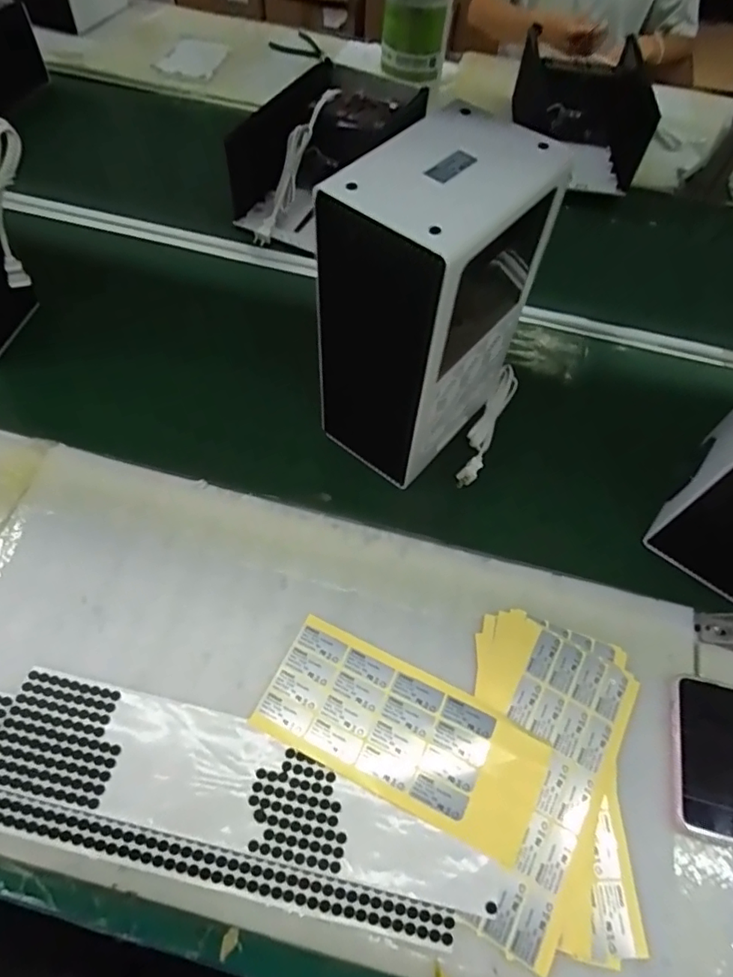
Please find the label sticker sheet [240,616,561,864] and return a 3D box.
[{"bbox_3d":[0.035,0.241,0.554,0.276,0.011,0.116,25,62,11],"label":"label sticker sheet"}]

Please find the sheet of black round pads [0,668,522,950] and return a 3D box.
[{"bbox_3d":[-0.133,0.294,0.523,0.516,0.007,0.137,13,60,4],"label":"sheet of black round pads"}]

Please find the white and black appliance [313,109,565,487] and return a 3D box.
[{"bbox_3d":[0.062,-0.189,0.614,0.145,0.333,0.199,38,65,17],"label":"white and black appliance"}]

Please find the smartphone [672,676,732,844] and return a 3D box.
[{"bbox_3d":[0.349,0.271,0.566,0.075,0.018,0.145,9,67,8],"label":"smartphone"}]

